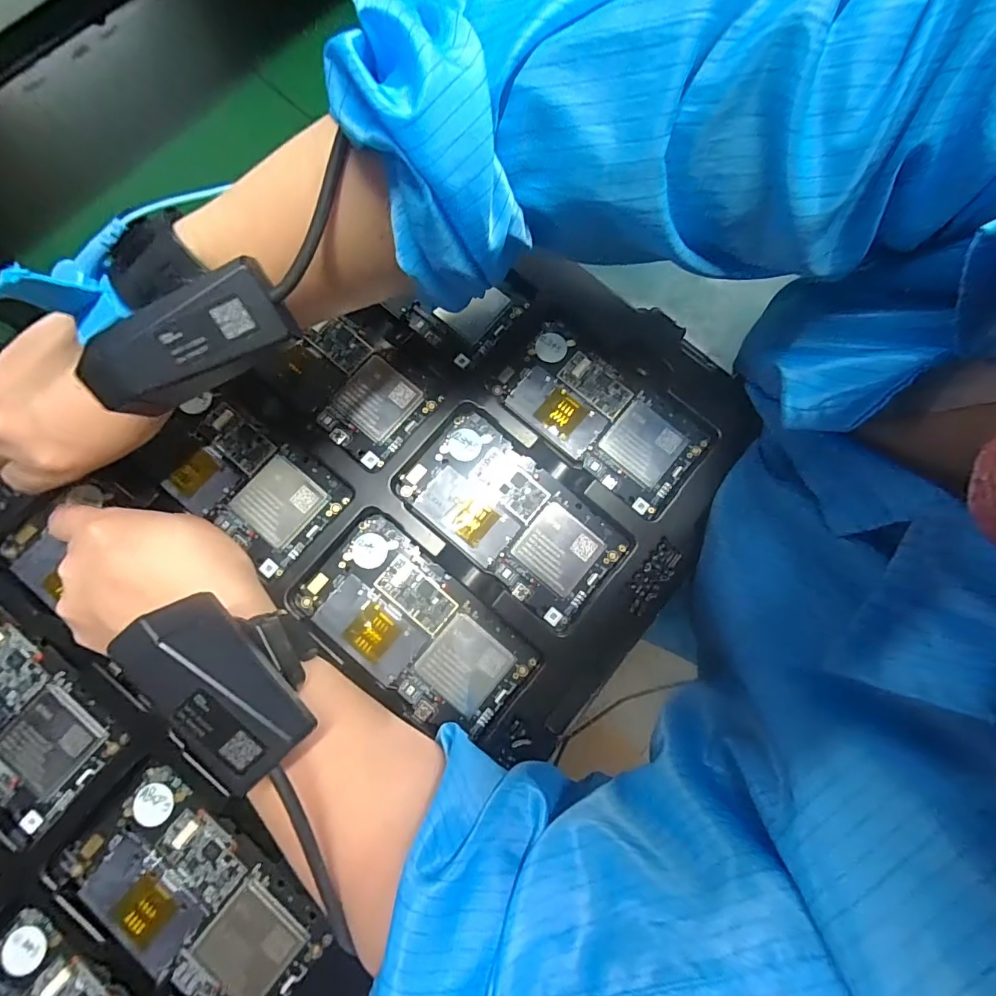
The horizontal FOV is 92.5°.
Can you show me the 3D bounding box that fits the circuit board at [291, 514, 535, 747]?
[{"bbox_3d":[-0.046,0.074,0.267,0.128,0.004,0.067,39,79,3],"label":"circuit board"}]

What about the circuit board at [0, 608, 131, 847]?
[{"bbox_3d":[-0.260,0.109,0.248,0.126,0.011,0.067,41,81,8],"label":"circuit board"}]

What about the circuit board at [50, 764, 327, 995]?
[{"bbox_3d":[-0.151,0.202,0.235,0.125,0.006,0.067,41,81,8],"label":"circuit board"}]

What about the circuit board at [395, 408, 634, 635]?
[{"bbox_3d":[0.008,0.010,0.281,0.128,0.010,0.069,40,81,7],"label":"circuit board"}]

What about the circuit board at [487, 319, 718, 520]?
[{"bbox_3d":[0.064,-0.052,0.294,0.126,0.007,0.068,38,81,7],"label":"circuit board"}]

